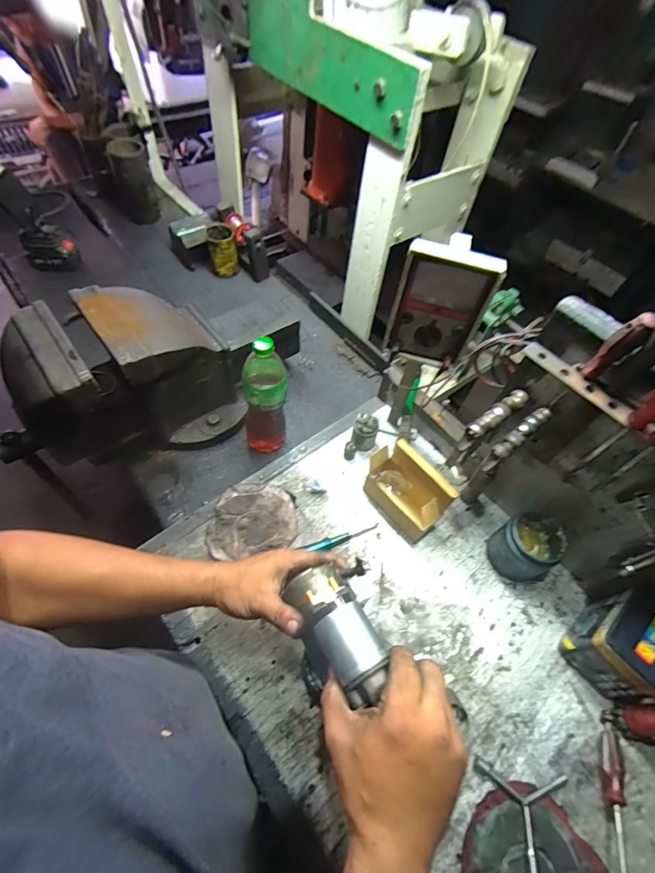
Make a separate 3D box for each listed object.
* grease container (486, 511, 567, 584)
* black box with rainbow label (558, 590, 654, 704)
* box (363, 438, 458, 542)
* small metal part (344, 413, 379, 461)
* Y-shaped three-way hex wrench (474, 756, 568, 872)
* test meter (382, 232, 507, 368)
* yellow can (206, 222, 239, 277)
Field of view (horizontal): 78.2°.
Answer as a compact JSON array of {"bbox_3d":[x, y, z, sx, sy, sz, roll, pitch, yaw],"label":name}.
[{"bbox_3d":[0.330,0.186,0.675,0.087,0.094,0.088,1,57,-2],"label":"grease container"},{"bbox_3d":[0.432,0.310,0.589,0.111,0.127,0.101,-37,67,-25],"label":"black box with rainbow label"},{"bbox_3d":[0.137,0.093,0.716,0.082,0.106,0.150,-33,66,-23],"label":"box"},{"bbox_3d":[0.065,0.005,0.782,0.050,0.079,0.066,28,59,13],"label":"small metal part"},{"bbox_3d":[0.252,0.486,0.510,0.122,0.019,0.104,11,57,4],"label":"Y-shaped three-way hex wrench"},{"bbox_3d":[0.154,-0.186,0.574,0.137,0.171,0.054,14,57,2],"label":"test meter"},{"bbox_3d":[-0.278,-0.490,1.080,0.067,0.129,0.067,3,57,-5],"label":"yellow can"}]

